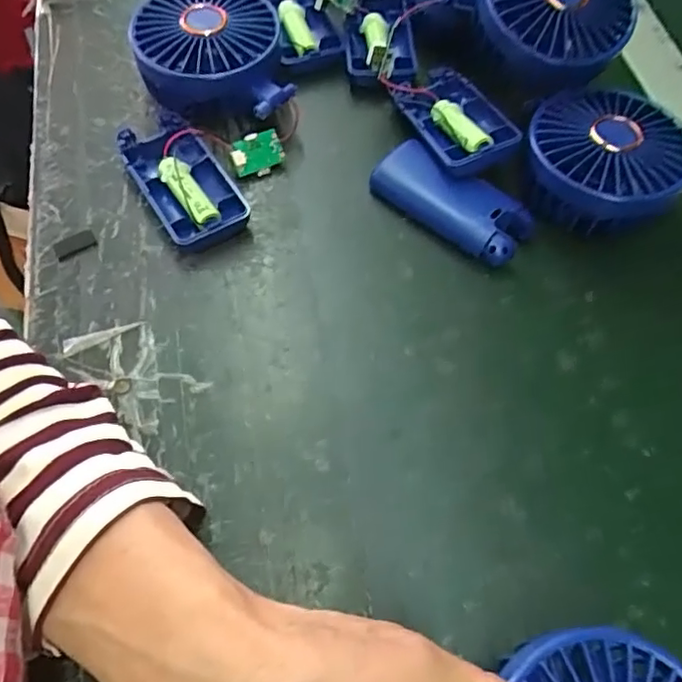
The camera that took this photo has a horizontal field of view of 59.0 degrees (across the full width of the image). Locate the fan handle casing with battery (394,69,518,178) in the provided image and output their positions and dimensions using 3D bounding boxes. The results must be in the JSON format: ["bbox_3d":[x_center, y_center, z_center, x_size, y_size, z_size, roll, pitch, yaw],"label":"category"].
[{"bbox_3d":[0.066,-0.134,0.362,0.046,0.020,0.093,-14,52,-10],"label":"fan handle casing with battery"}]

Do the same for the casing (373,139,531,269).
[{"bbox_3d":[0.061,-0.079,0.346,0.092,0.019,0.038,34,67,14],"label":"casing"}]

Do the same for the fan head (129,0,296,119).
[{"bbox_3d":[-0.081,-0.176,0.376,0.086,0.047,0.096,-10,64,-8],"label":"fan head"}]

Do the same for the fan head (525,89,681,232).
[{"bbox_3d":[0.145,-0.098,0.341,0.083,0.044,0.085,1,63,-2],"label":"fan head"}]

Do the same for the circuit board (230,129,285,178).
[{"bbox_3d":[-0.049,-0.111,0.358,0.030,0.006,0.024,-24,108,-15],"label":"circuit board"}]

